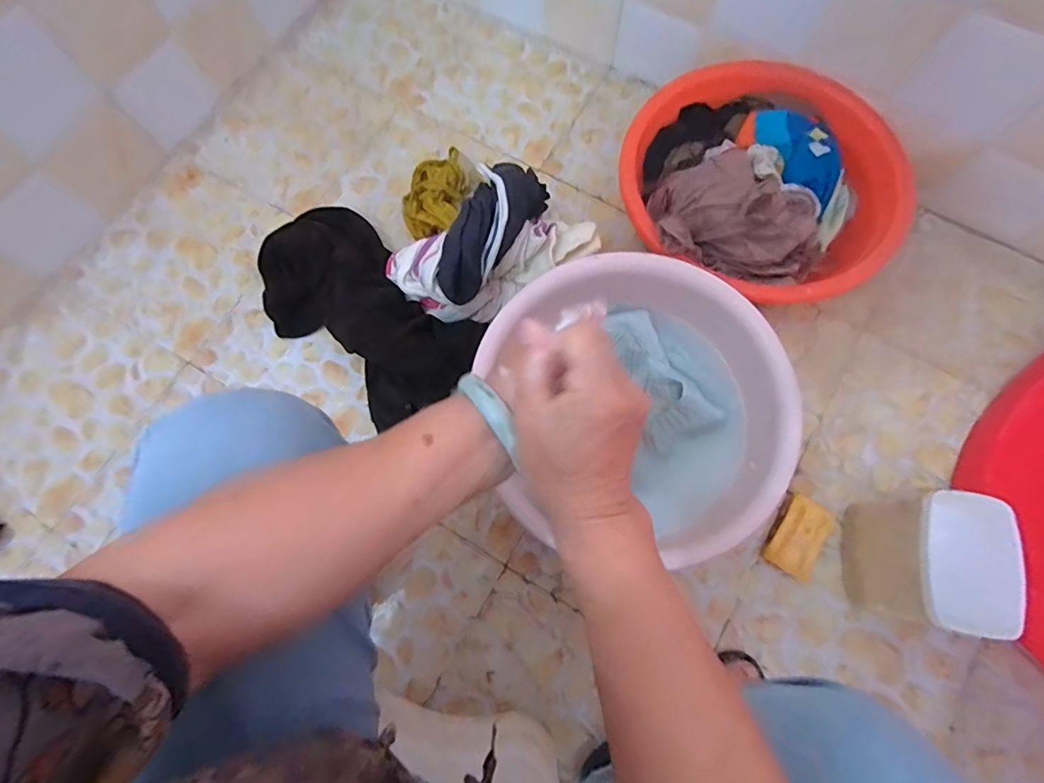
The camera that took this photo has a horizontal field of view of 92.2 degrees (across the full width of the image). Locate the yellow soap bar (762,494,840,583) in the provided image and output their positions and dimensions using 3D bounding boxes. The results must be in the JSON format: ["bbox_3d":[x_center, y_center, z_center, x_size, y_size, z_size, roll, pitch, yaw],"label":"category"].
[{"bbox_3d":[0.392,0.203,0.704,0.071,0.026,0.106,29,77,10],"label":"yellow soap bar"}]

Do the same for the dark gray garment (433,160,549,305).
[{"bbox_3d":[-0.043,-0.225,0.702,0.091,0.059,0.222,21,75,7],"label":"dark gray garment"}]

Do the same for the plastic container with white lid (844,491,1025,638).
[{"bbox_3d":[0.497,0.207,0.624,0.100,0.160,0.156,1,74,3],"label":"plastic container with white lid"}]

